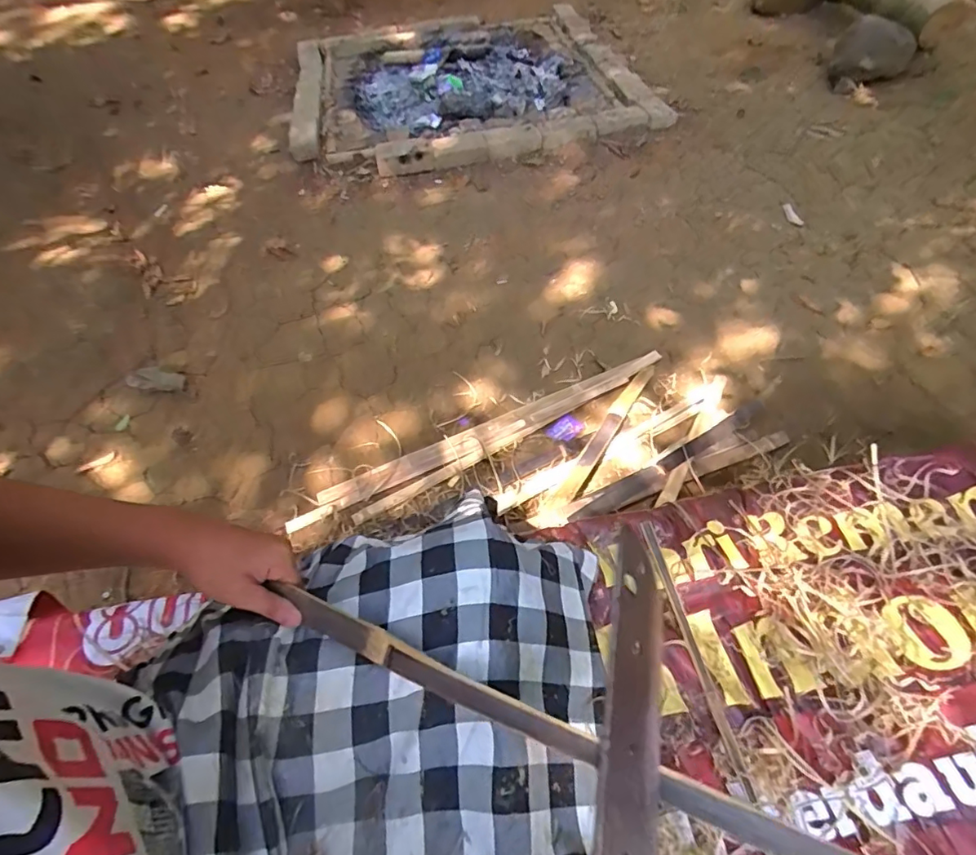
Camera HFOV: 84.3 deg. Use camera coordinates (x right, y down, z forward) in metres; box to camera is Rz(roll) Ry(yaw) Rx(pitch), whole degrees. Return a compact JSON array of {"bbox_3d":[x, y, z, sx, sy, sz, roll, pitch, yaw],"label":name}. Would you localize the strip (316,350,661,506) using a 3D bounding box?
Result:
[{"bbox_3d":[0.021,-0.011,1.322,0.904,0.022,0.047,-20,56,-12],"label":"strip"}]

